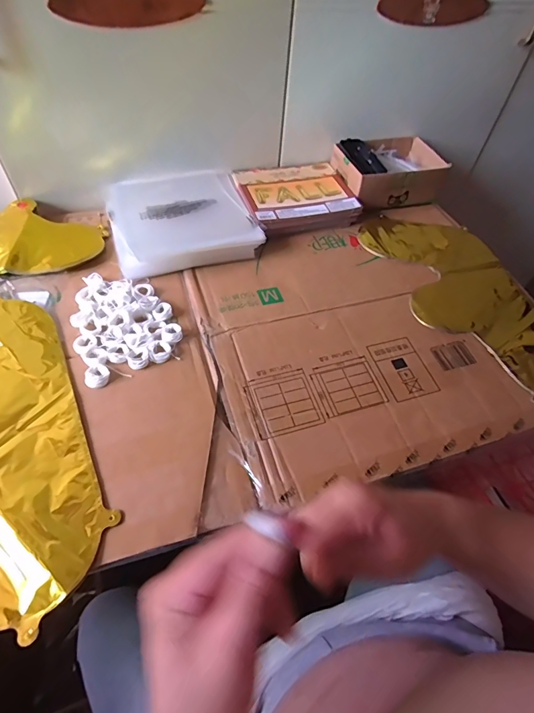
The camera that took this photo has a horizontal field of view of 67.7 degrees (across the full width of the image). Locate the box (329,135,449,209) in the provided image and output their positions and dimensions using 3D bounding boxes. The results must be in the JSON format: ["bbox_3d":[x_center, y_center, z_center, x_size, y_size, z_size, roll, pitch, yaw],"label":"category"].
[{"bbox_3d":[0.227,-0.356,0.762,0.193,0.067,0.156,-12,56,-14],"label":"box"}]

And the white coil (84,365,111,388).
[{"bbox_3d":[-0.206,0.024,0.481,0.028,0.006,0.029,3,54,-4],"label":"white coil"}]

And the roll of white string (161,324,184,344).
[{"bbox_3d":[-0.125,-0.030,0.524,0.027,0.009,0.034,-12,56,-14],"label":"roll of white string"}]

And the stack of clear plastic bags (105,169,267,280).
[{"bbox_3d":[-0.140,-0.226,0.656,0.218,0.032,0.209,-13,57,-15],"label":"stack of clear plastic bags"}]

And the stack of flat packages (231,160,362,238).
[{"bbox_3d":[0.051,-0.288,0.716,0.194,0.031,0.185,-15,57,-16],"label":"stack of flat packages"}]

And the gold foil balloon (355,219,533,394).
[{"bbox_3d":[0.318,-0.086,0.608,0.204,0.012,0.423,-13,57,-15],"label":"gold foil balloon"}]

